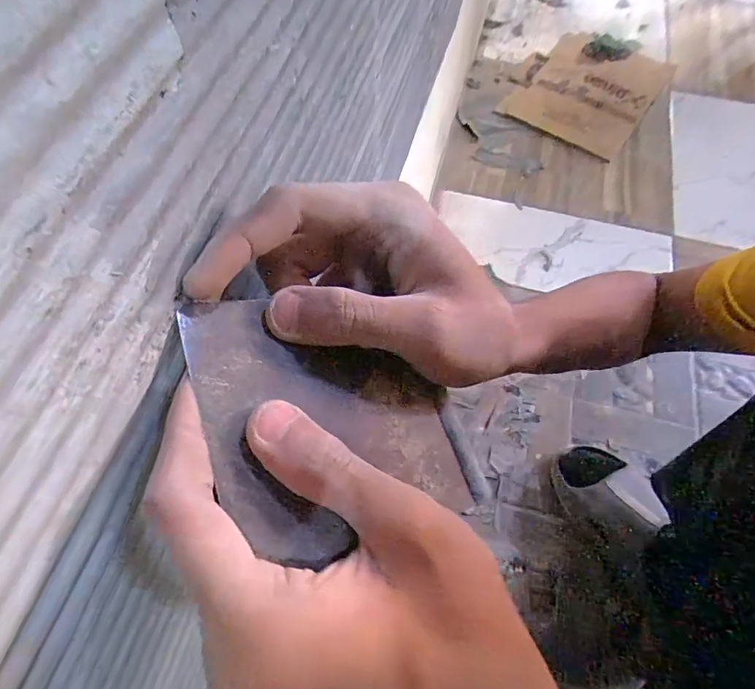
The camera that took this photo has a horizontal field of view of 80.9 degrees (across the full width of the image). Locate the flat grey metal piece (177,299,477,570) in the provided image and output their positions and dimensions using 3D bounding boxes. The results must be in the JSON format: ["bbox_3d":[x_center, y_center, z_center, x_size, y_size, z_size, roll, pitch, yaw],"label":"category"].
[{"bbox_3d":[-0.014,0.025,0.165,0.098,0.004,0.089,-3,67,-34],"label":"flat grey metal piece"}]

